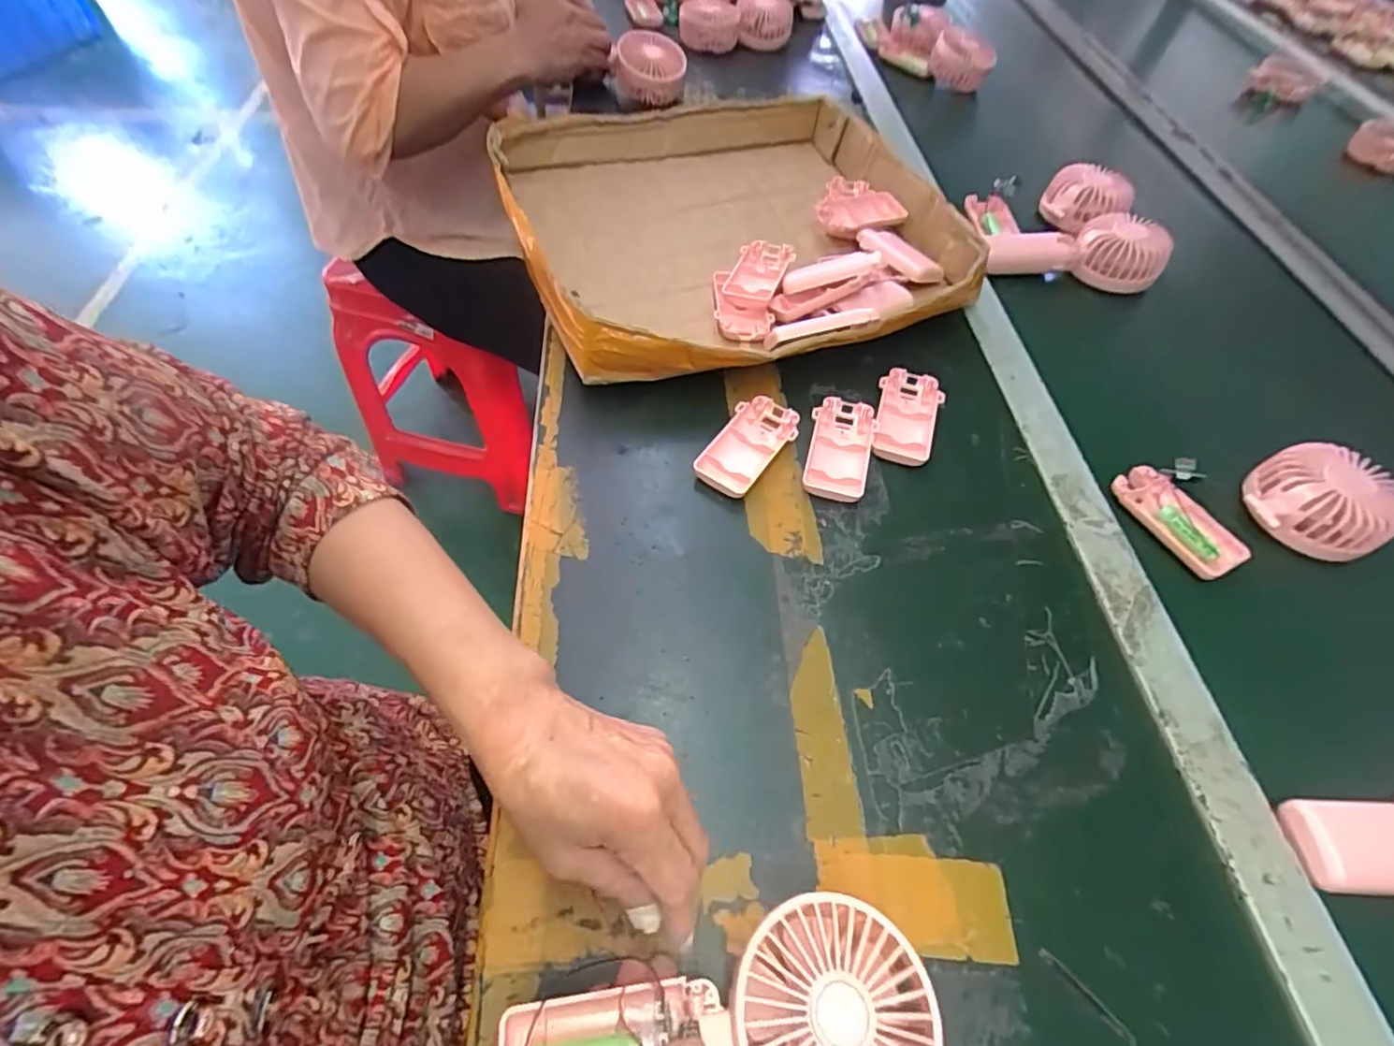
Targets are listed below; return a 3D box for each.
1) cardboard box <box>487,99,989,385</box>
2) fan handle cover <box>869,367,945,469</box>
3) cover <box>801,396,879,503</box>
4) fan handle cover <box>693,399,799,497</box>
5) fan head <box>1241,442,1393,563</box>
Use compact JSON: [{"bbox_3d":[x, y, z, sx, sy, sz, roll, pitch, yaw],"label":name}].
[{"bbox_3d":[0.038,-0.300,0.604,0.419,0.064,0.397,-19,60,-16],"label":"cardboard box"},{"bbox_3d":[0.169,-0.087,0.498,0.051,0.014,0.094,21,57,9],"label":"fan handle cover"},{"bbox_3d":[0.111,-0.058,0.474,0.048,0.017,0.095,12,56,4],"label":"cover"},{"bbox_3d":[0.040,-0.059,0.471,0.049,0.018,0.090,27,58,13],"label":"fan handle cover"},{"bbox_3d":[0.459,-0.016,0.452,0.082,0.046,0.089,-23,61,-19],"label":"fan head"}]

